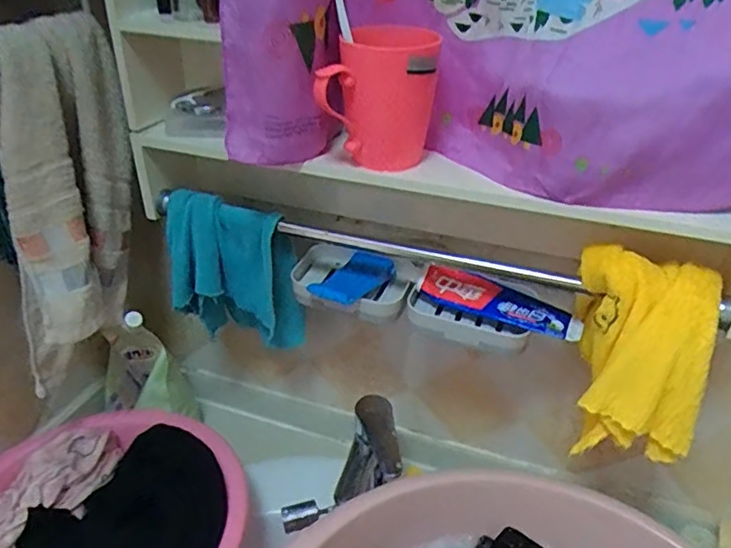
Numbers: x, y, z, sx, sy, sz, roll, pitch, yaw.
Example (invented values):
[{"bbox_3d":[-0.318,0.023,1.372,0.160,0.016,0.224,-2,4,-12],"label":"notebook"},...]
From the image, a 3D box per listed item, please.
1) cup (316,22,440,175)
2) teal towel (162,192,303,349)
[{"bbox_3d":[0.011,-0.149,0.516,0.098,0.116,0.072,4,32,4],"label":"cup"},{"bbox_3d":[-0.148,0.001,0.662,0.146,0.166,0.058,1,32,-1],"label":"teal towel"}]

